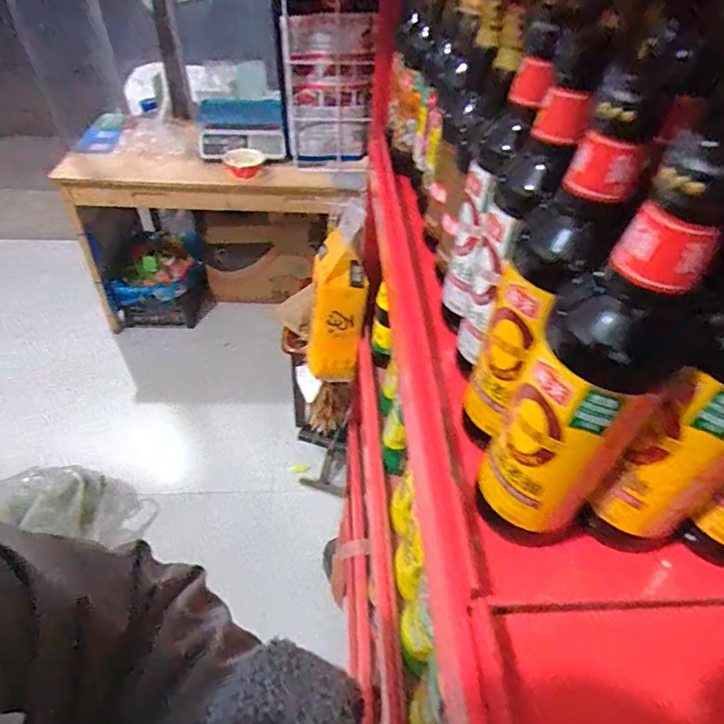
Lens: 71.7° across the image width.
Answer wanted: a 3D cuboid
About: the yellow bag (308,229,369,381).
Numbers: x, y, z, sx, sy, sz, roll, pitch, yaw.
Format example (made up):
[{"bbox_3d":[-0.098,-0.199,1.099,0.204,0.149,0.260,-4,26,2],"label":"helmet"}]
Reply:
[{"bbox_3d":[-0.053,-0.109,1.004,0.104,0.288,0.124,-1,45,-6],"label":"yellow bag"}]

